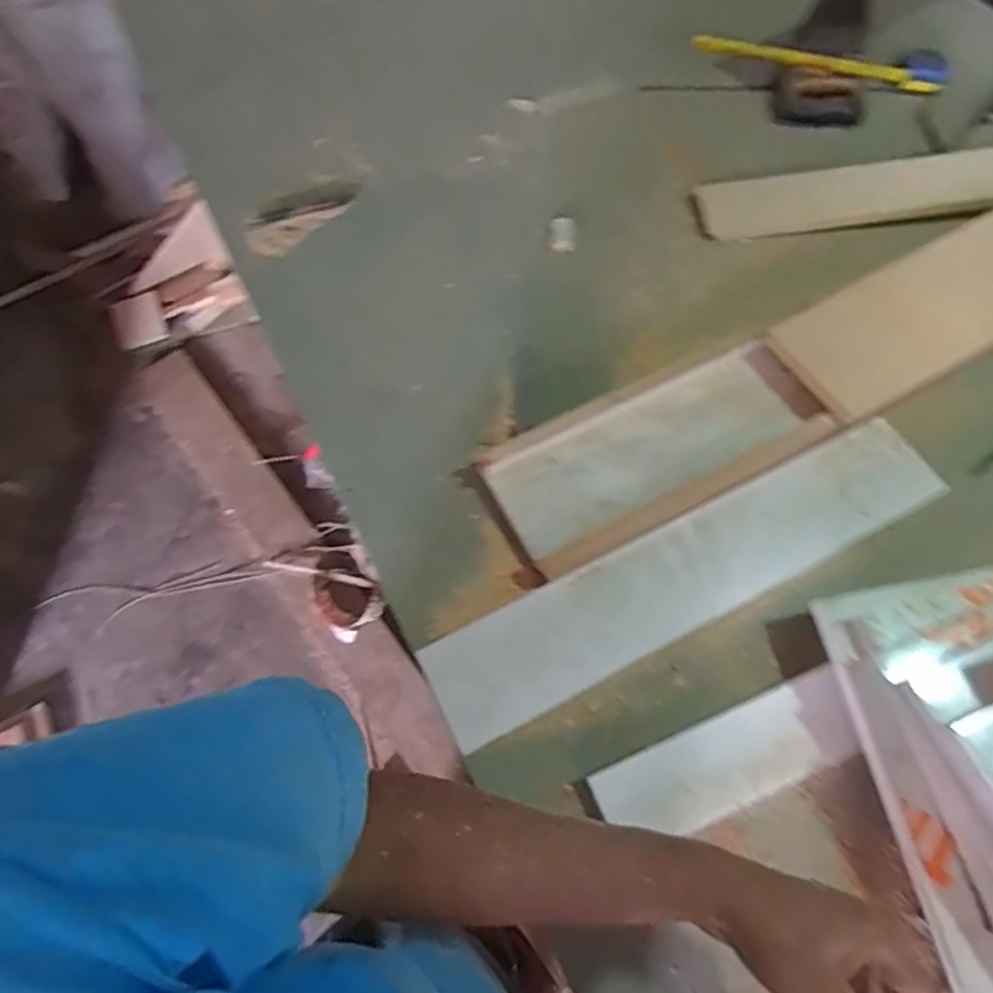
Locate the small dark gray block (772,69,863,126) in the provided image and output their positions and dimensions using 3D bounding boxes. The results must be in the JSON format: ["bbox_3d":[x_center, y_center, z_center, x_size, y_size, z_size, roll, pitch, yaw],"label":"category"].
[{"bbox_3d":[0.469,-0.575,0.976,0.127,0.051,0.065,1,64,3],"label":"small dark gray block"}]

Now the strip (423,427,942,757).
[{"bbox_3d":[0.190,0.070,0.647,0.534,0.018,0.102,-25,64,-12],"label":"strip"}]

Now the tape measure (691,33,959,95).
[{"bbox_3d":[0.465,-0.627,0.955,0.404,0.035,0.072,-2,61,-14],"label":"tape measure"}]

